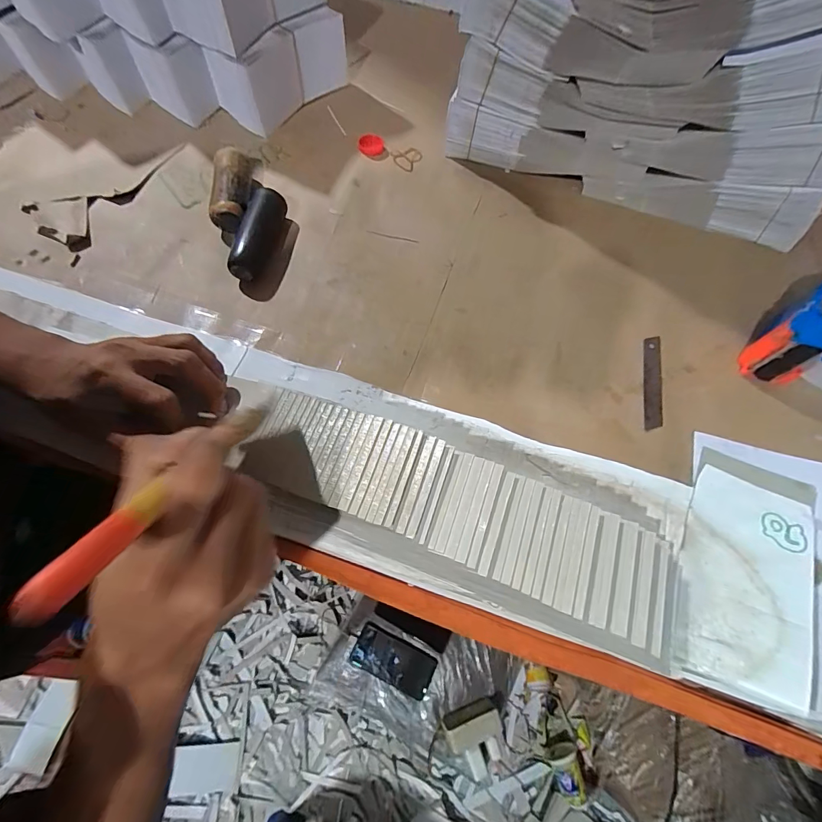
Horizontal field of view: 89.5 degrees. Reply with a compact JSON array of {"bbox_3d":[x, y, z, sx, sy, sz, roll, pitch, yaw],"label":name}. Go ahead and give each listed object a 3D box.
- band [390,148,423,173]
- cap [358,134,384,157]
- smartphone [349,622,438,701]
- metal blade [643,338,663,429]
[{"bbox_3d":[-0.005,-0.319,0.520,0.034,0.004,0.038,34,76,1],"label":"band"},{"bbox_3d":[-0.050,-0.333,0.520,0.031,0.015,0.031,1,65,-2],"label":"cap"},{"bbox_3d":[-0.035,0.501,0.830,0.161,0.013,0.084,24,68,7],"label":"smartphone"},{"bbox_3d":[0.227,-0.027,0.389,0.019,0.008,0.102,13,65,4],"label":"metal blade"}]

